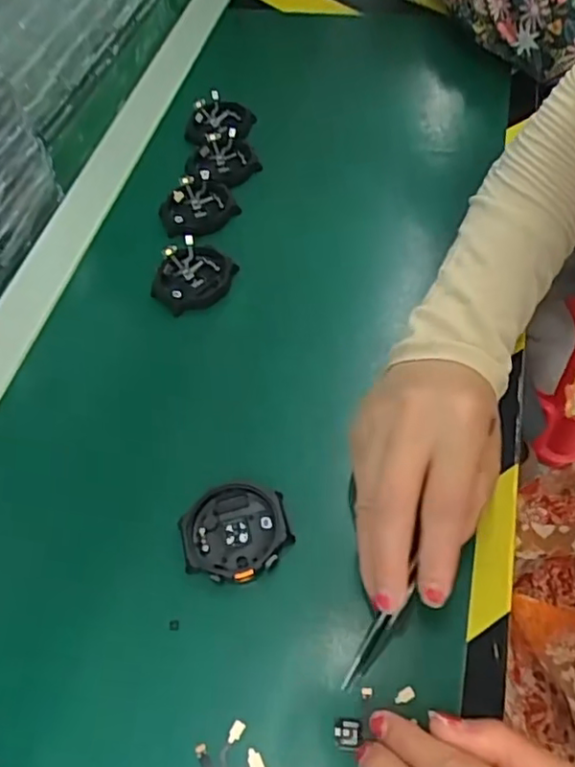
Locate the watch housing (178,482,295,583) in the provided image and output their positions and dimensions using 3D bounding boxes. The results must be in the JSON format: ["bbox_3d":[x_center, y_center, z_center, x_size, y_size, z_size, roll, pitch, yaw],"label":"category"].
[{"bbox_3d":[-0.026,0.074,0.304,0.052,0.011,0.048,-15,56,-3],"label":"watch housing"}]

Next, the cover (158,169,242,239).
[{"bbox_3d":[-0.066,-0.128,0.429,0.051,0.015,0.045,-24,57,-9],"label":"cover"}]

